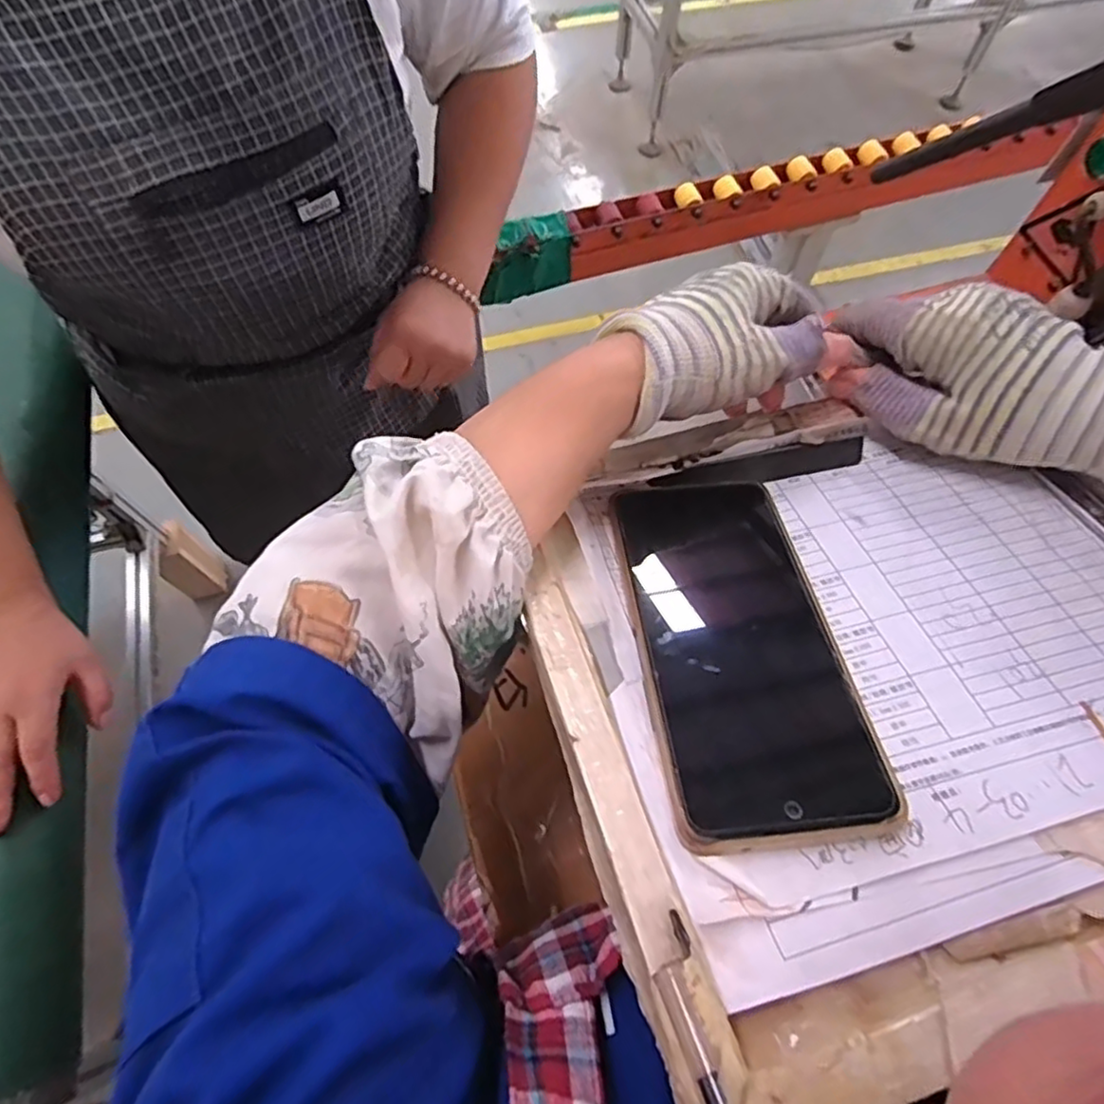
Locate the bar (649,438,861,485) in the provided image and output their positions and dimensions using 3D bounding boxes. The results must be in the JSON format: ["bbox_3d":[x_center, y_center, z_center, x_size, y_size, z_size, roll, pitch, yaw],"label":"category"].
[{"bbox_3d":[0.106,-0.042,0.332,0.117,0.004,0.017,-13,71,-15],"label":"bar"}]

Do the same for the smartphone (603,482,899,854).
[{"bbox_3d":[0.074,0.032,0.267,0.080,0.010,0.161,-3,52,-7],"label":"smartphone"}]

